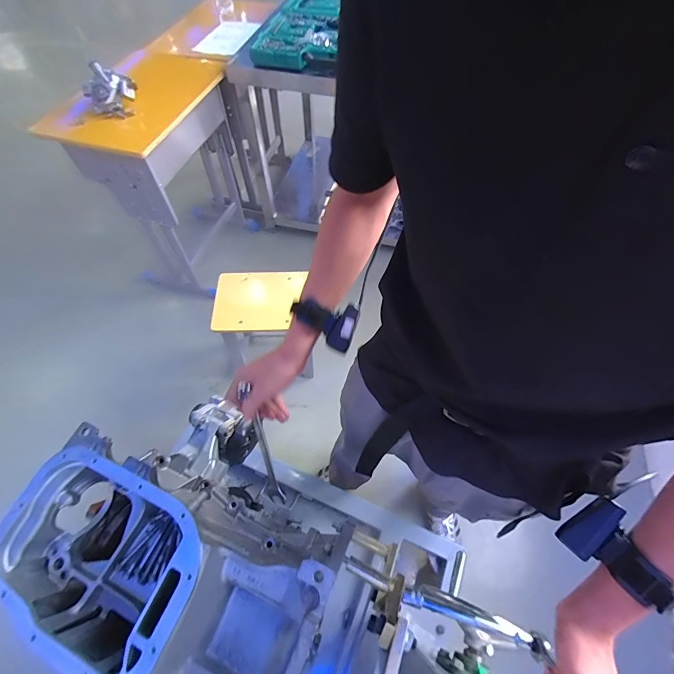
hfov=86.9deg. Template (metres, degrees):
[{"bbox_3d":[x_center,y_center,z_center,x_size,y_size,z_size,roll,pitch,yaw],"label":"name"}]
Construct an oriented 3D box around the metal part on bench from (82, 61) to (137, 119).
[{"bbox_3d":[-0.685,-0.750,1.080,0.150,0.132,0.081,-26,64,-16],"label":"metal part on bench"}]

